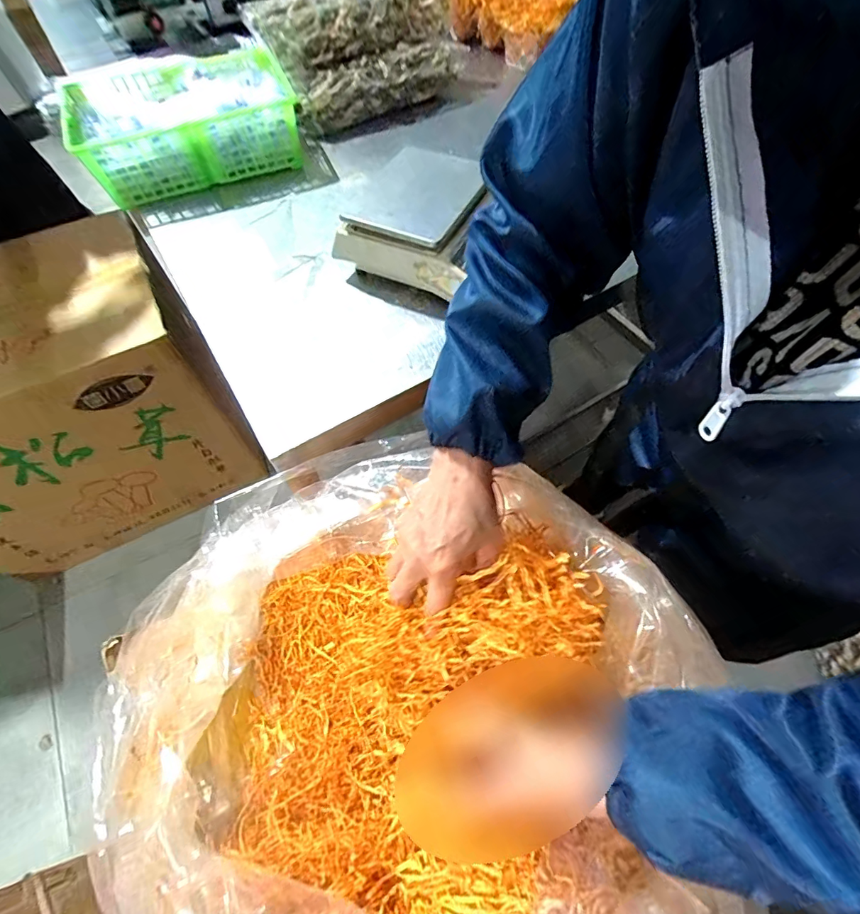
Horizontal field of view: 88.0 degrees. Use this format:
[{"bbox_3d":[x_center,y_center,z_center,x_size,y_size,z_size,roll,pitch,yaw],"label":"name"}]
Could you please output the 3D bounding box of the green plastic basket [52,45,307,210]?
[{"bbox_3d":[-0.409,-0.578,0.773,0.347,0.103,0.267,-21,62,-10],"label":"green plastic basket"}]

